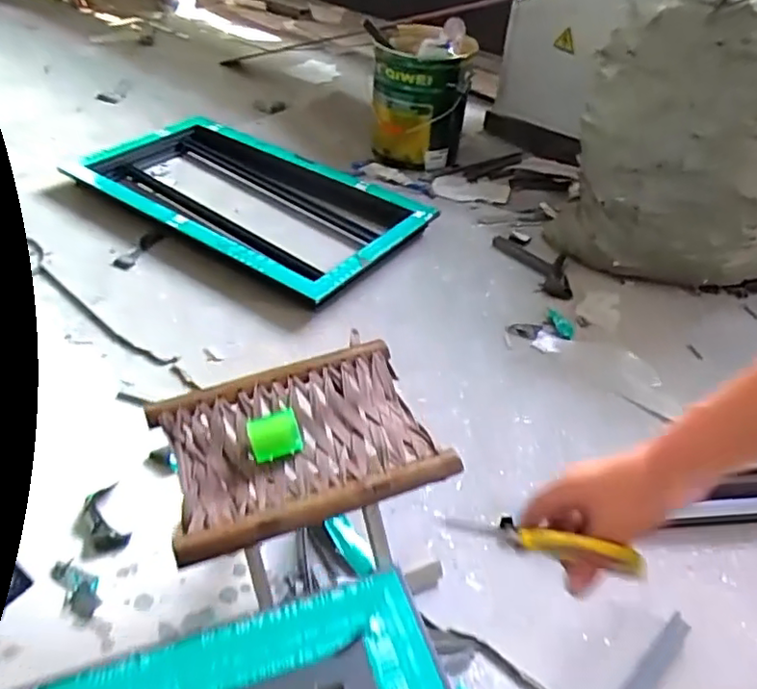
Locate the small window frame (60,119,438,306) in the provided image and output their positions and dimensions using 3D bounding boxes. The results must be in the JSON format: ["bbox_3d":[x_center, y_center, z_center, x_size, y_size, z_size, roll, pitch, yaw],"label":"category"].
[{"bbox_3d":[-0.324,-0.395,1.600,0.859,0.078,0.522,27,46,23],"label":"small window frame"}]

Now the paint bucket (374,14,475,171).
[{"bbox_3d":[0.121,-0.744,1.826,0.277,0.358,0.296,4,42,-1],"label":"paint bucket"}]

